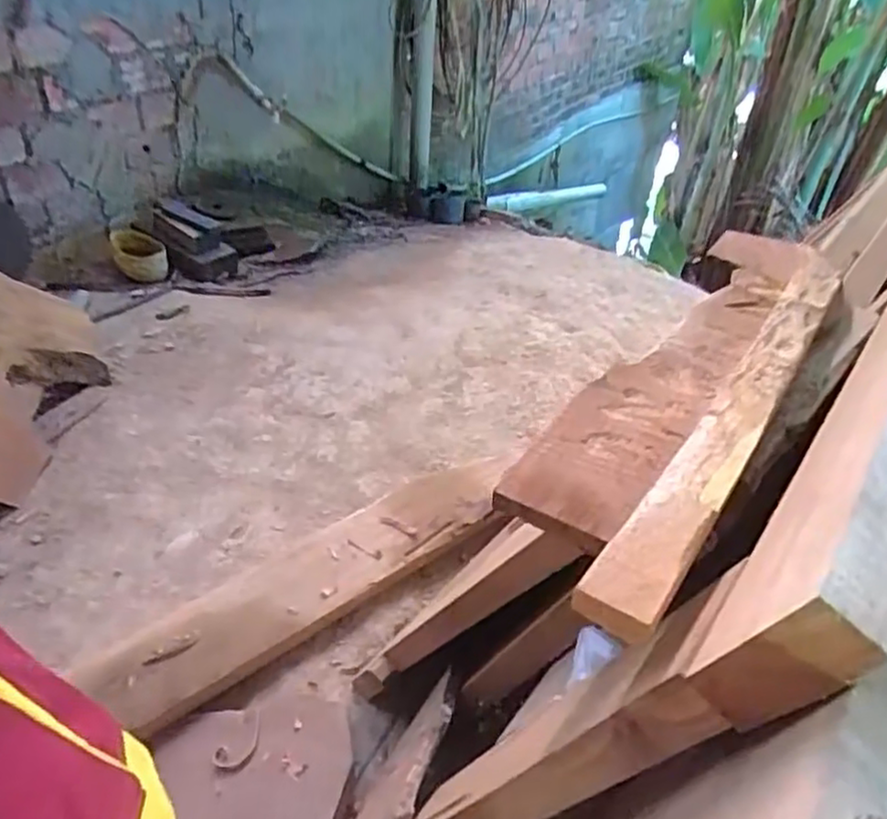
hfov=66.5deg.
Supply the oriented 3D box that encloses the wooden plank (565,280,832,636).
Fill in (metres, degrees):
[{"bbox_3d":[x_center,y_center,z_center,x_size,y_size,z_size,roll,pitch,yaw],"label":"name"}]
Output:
[{"bbox_3d":[0.229,-0.006,0.515,0.043,0.030,0.501,28,45,23],"label":"wooden plank"}]

